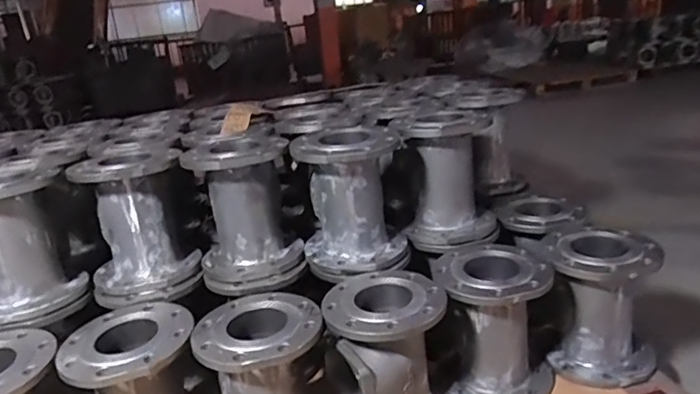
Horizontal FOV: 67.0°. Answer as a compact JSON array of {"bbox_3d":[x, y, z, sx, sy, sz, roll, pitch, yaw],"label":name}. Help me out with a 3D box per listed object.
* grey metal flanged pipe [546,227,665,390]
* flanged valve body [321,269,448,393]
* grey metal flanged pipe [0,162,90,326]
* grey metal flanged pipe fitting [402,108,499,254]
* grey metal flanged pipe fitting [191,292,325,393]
[{"bbox_3d":[0.499,0.217,1.043,0.178,0.253,0.178,11,24,42],"label":"grey metal flanged pipe"},{"bbox_3d":[0.070,0.294,0.971,0.216,0.249,0.208,-9,18,-8],"label":"flanged valve body"},{"bbox_3d":[-0.650,0.084,1.023,0.201,0.249,0.184,-17,21,-32],"label":"grey metal flanged pipe"},{"bbox_3d":[0.220,-0.035,1.145,0.166,0.264,0.159,3,20,26],"label":"grey metal flanged pipe fitting"},{"bbox_3d":[-0.146,0.329,0.931,0.210,0.250,0.200,-10,18,-13],"label":"grey metal flanged pipe fitting"}]

